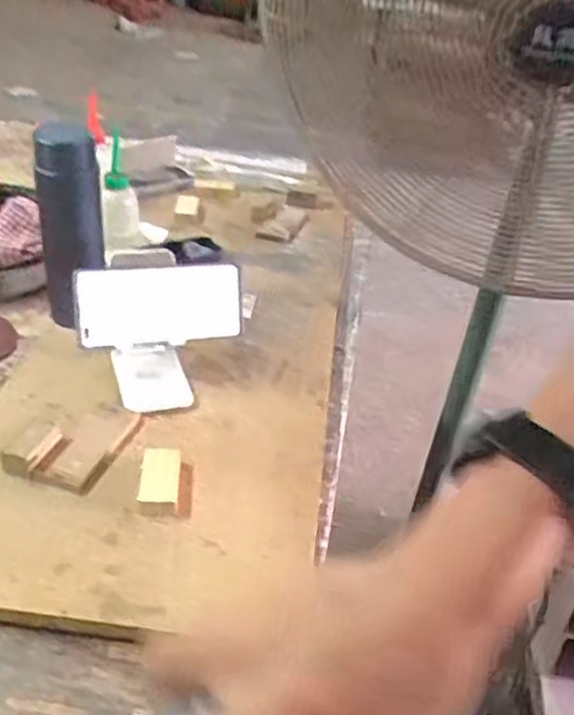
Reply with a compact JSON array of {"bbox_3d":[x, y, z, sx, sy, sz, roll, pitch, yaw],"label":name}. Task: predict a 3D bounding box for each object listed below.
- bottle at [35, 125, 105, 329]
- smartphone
[{"bbox_3d":[-0.228,-0.135,0.775,0.057,0.228,0.050,-10,37,-21],"label":"bottle"},{"bbox_3d":[-0.124,-0.053,0.723,0.160,0.074,0.009,-5,11,-20],"label":"smartphone"}]

